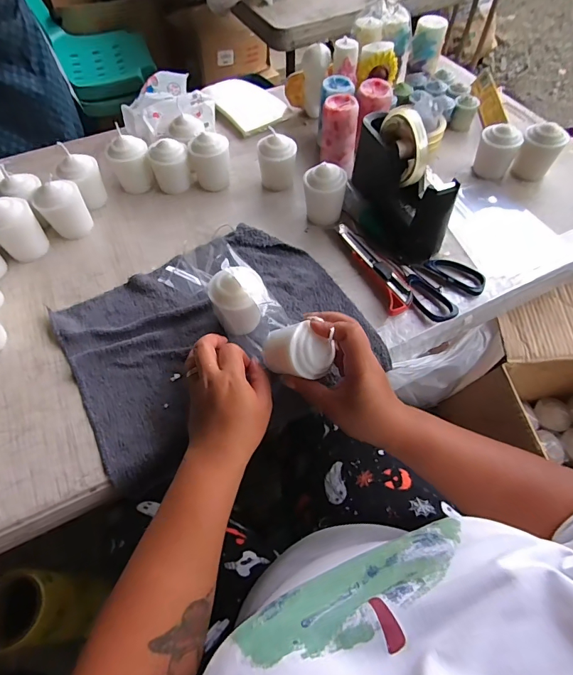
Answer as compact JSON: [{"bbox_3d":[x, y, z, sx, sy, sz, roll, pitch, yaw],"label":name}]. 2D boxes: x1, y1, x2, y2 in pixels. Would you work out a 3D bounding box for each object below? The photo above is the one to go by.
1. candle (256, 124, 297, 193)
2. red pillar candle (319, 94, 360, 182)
[{"bbox_3d":[-0.016,-0.257,0.591,0.051,0.071,0.044,15,60,10],"label":"candle"},{"bbox_3d":[0.078,-0.308,0.612,0.049,0.093,0.051,-4,59,-2],"label":"red pillar candle"}]

